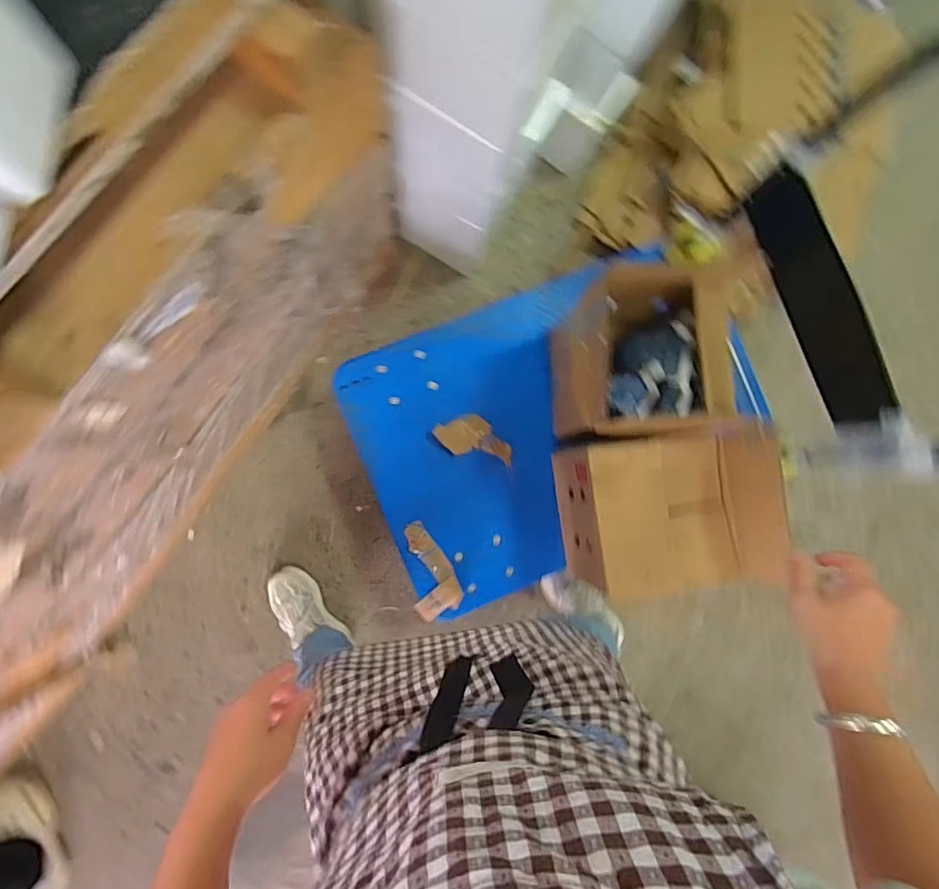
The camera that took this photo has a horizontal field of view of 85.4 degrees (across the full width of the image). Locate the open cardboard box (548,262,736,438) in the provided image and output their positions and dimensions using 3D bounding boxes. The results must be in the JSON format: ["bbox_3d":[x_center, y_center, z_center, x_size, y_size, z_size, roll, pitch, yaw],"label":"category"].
[{"bbox_3d":[0.292,-0.140,0.941,0.233,0.259,0.259,1,86,-5],"label":"open cardboard box"}]

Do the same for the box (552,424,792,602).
[{"bbox_3d":[0.332,0.118,0.937,0.272,0.192,0.249,-6,87,-6],"label":"box"}]

